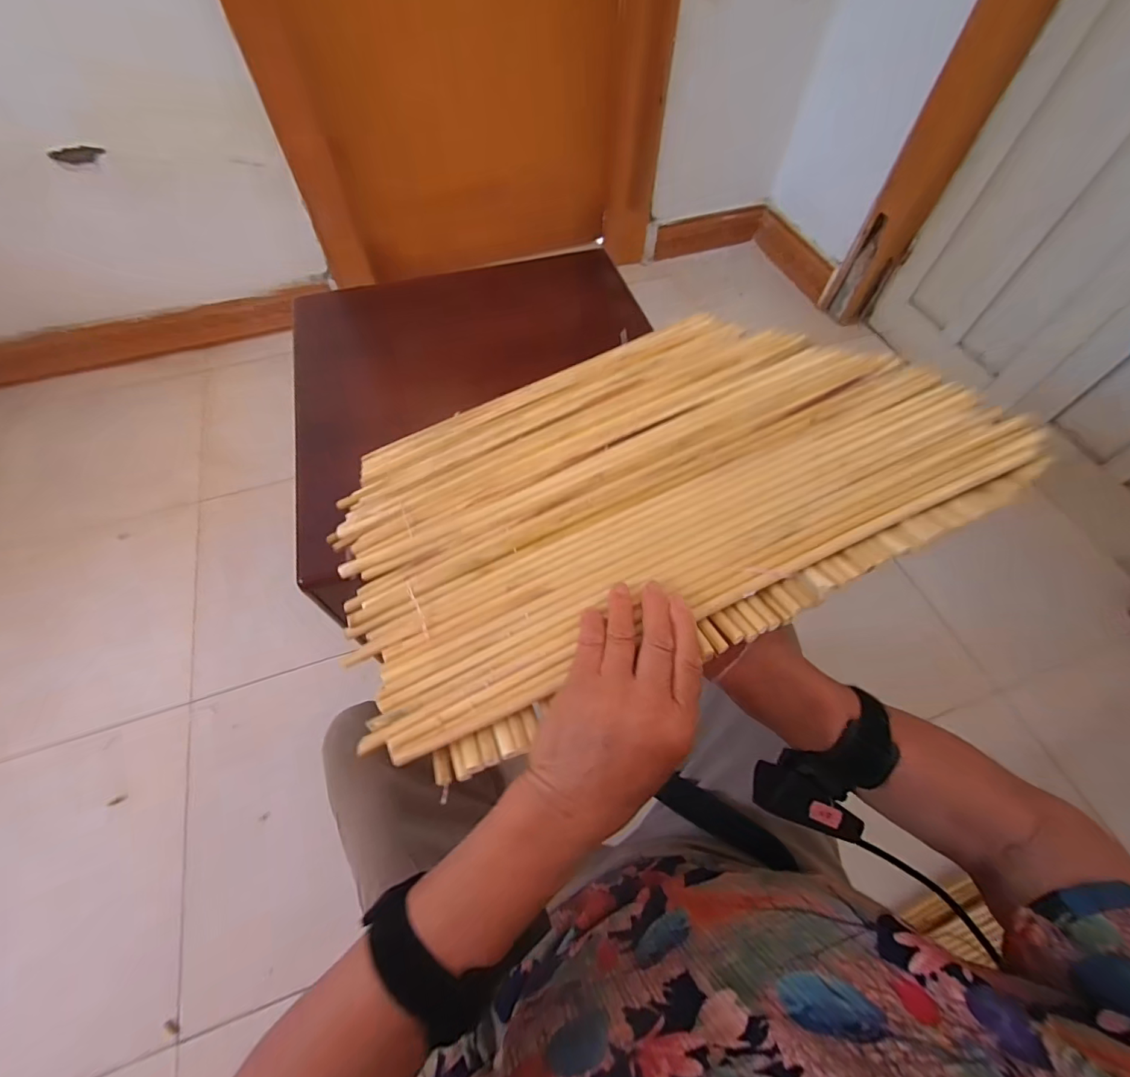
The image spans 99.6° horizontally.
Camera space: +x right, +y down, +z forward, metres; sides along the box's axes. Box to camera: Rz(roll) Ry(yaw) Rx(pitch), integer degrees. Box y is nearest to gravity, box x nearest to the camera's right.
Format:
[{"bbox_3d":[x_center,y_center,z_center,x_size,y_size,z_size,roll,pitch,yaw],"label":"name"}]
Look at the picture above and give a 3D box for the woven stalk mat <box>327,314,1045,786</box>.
[{"bbox_3d":[0.038,-0.063,0.430,0.481,0.016,0.394,-26,43,-5],"label":"woven stalk mat"}]

